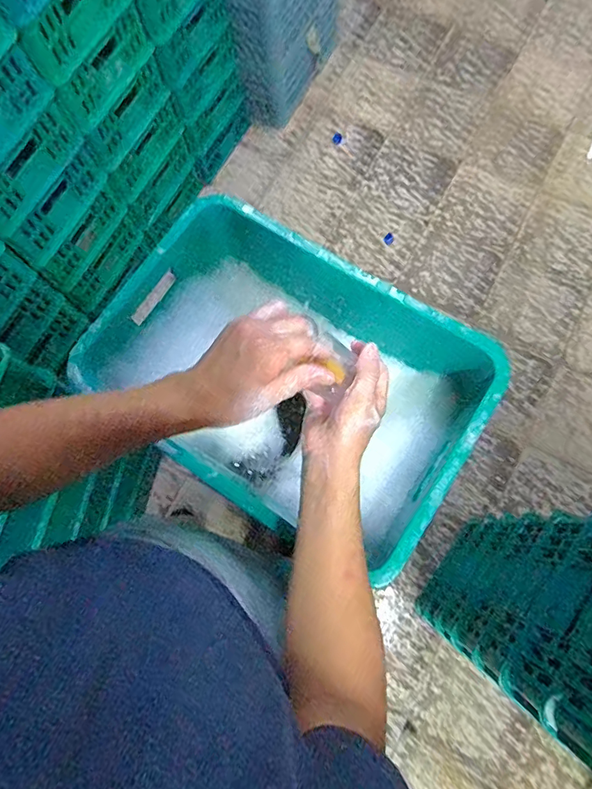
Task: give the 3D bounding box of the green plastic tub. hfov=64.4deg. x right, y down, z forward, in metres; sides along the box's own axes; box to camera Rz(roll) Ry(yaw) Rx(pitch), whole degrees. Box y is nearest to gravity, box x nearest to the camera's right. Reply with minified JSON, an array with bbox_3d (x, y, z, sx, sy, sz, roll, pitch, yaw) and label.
[{"bbox_3d":[-0.006,-0.017,0.720,0.514,0.208,0.348,31,79,10],"label":"green plastic tub"}]

